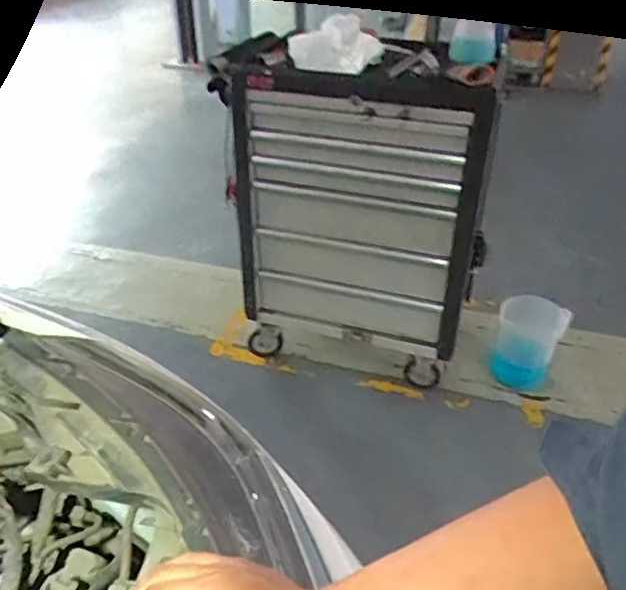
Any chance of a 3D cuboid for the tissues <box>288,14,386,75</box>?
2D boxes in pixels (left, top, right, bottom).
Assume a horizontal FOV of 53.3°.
[{"bbox_3d":[0.036,-0.580,1.450,0.257,0.124,0.049,12,34,39],"label":"tissues"}]

